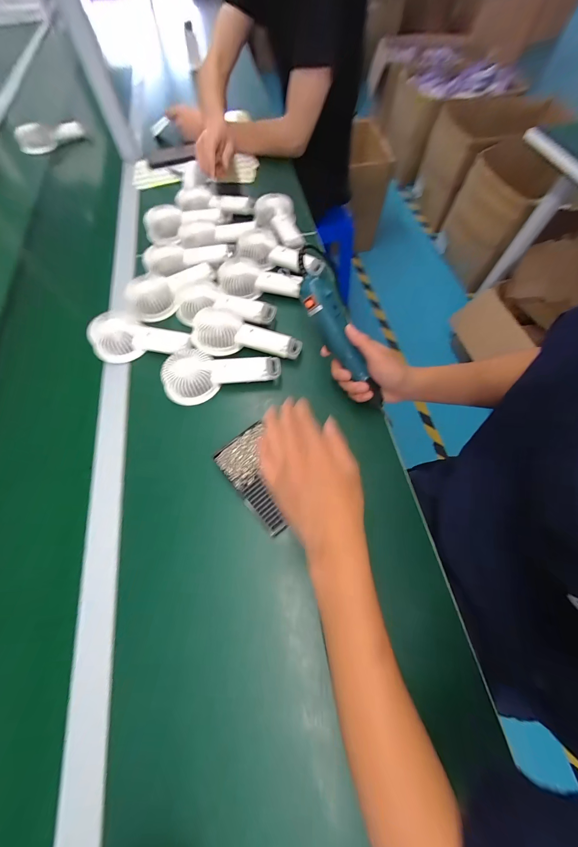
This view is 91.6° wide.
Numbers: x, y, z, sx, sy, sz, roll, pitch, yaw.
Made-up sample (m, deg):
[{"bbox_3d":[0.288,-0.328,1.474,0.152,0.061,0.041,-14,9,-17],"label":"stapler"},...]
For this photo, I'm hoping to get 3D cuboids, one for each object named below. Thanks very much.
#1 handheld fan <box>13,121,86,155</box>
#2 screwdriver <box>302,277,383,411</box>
[{"bbox_3d":[-0.667,-0.808,0.788,0.180,0.054,0.036,-22,67,-10],"label":"handheld fan"},{"bbox_3d":[0.076,-0.108,0.402,0.034,0.045,0.204,-40,107,-17],"label":"screwdriver"}]

